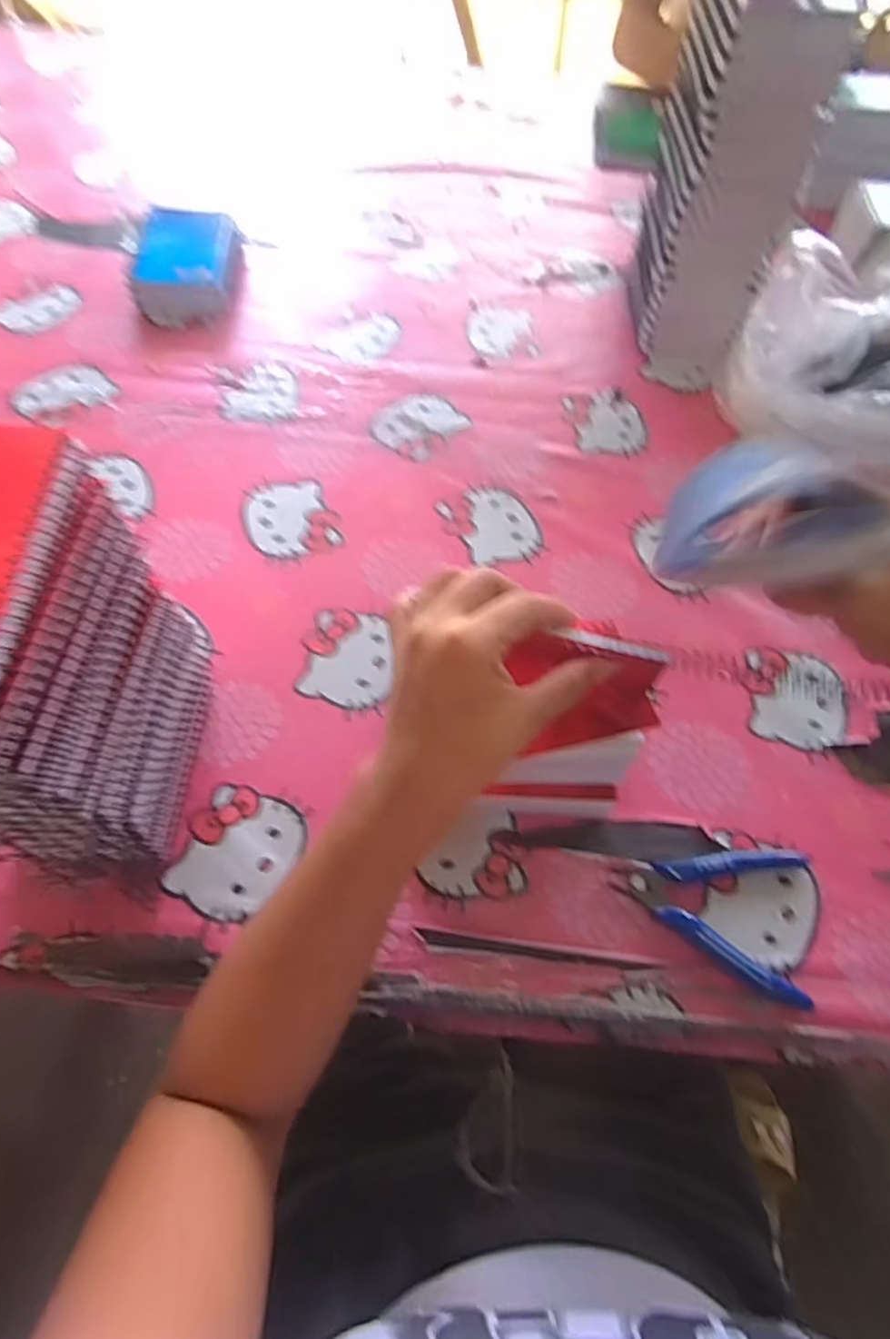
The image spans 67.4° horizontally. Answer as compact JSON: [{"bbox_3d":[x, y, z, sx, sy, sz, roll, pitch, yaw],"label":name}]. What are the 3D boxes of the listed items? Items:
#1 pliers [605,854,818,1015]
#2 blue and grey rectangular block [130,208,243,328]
[{"bbox_3d":[0.162,0.137,0.402,0.111,0.012,0.089,17,60,7],"label":"pliers"},{"bbox_3d":[-0.260,-0.411,0.673,0.096,0.044,0.146,-3,60,-5],"label":"blue and grey rectangular block"}]

